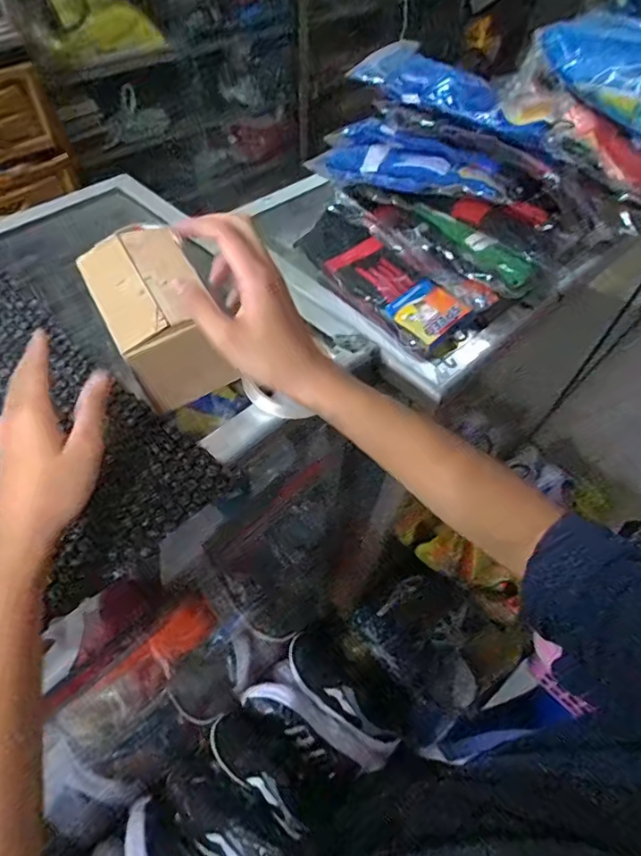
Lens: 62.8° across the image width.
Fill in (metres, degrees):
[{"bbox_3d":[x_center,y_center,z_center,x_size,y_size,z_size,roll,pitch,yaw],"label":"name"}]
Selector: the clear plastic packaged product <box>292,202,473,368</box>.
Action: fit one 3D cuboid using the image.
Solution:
[{"bbox_3d":[0.068,-0.170,0.591,0.100,0.028,0.244,-32,62,-25],"label":"clear plastic packaged product"}]

